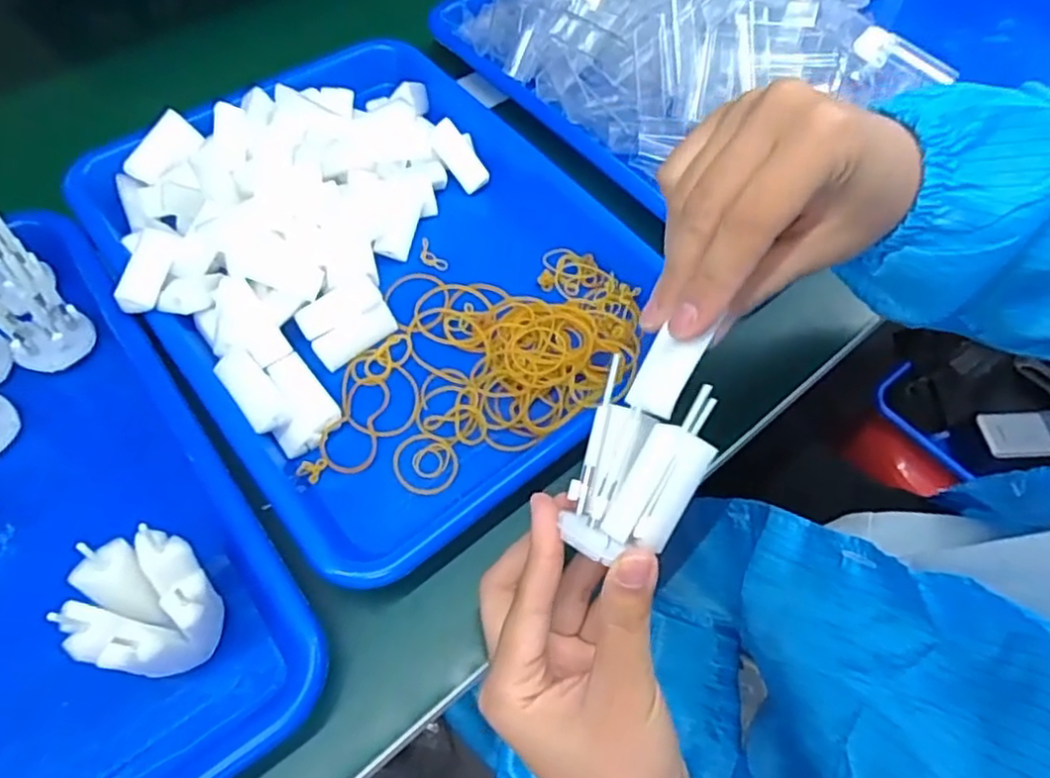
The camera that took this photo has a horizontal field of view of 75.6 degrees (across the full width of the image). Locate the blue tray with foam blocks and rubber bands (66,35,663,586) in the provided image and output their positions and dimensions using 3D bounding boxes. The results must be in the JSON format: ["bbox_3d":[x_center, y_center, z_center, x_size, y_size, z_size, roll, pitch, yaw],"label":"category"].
[{"bbox_3d":[-0.086,-0.082,0.393,0.249,0.045,0.321,-35,67,-21],"label":"blue tray with foam blocks and rubber bands"}]

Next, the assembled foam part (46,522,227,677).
[{"bbox_3d":[-0.146,0.091,0.276,0.052,0.057,0.049,13,60,5],"label":"assembled foam part"}]

